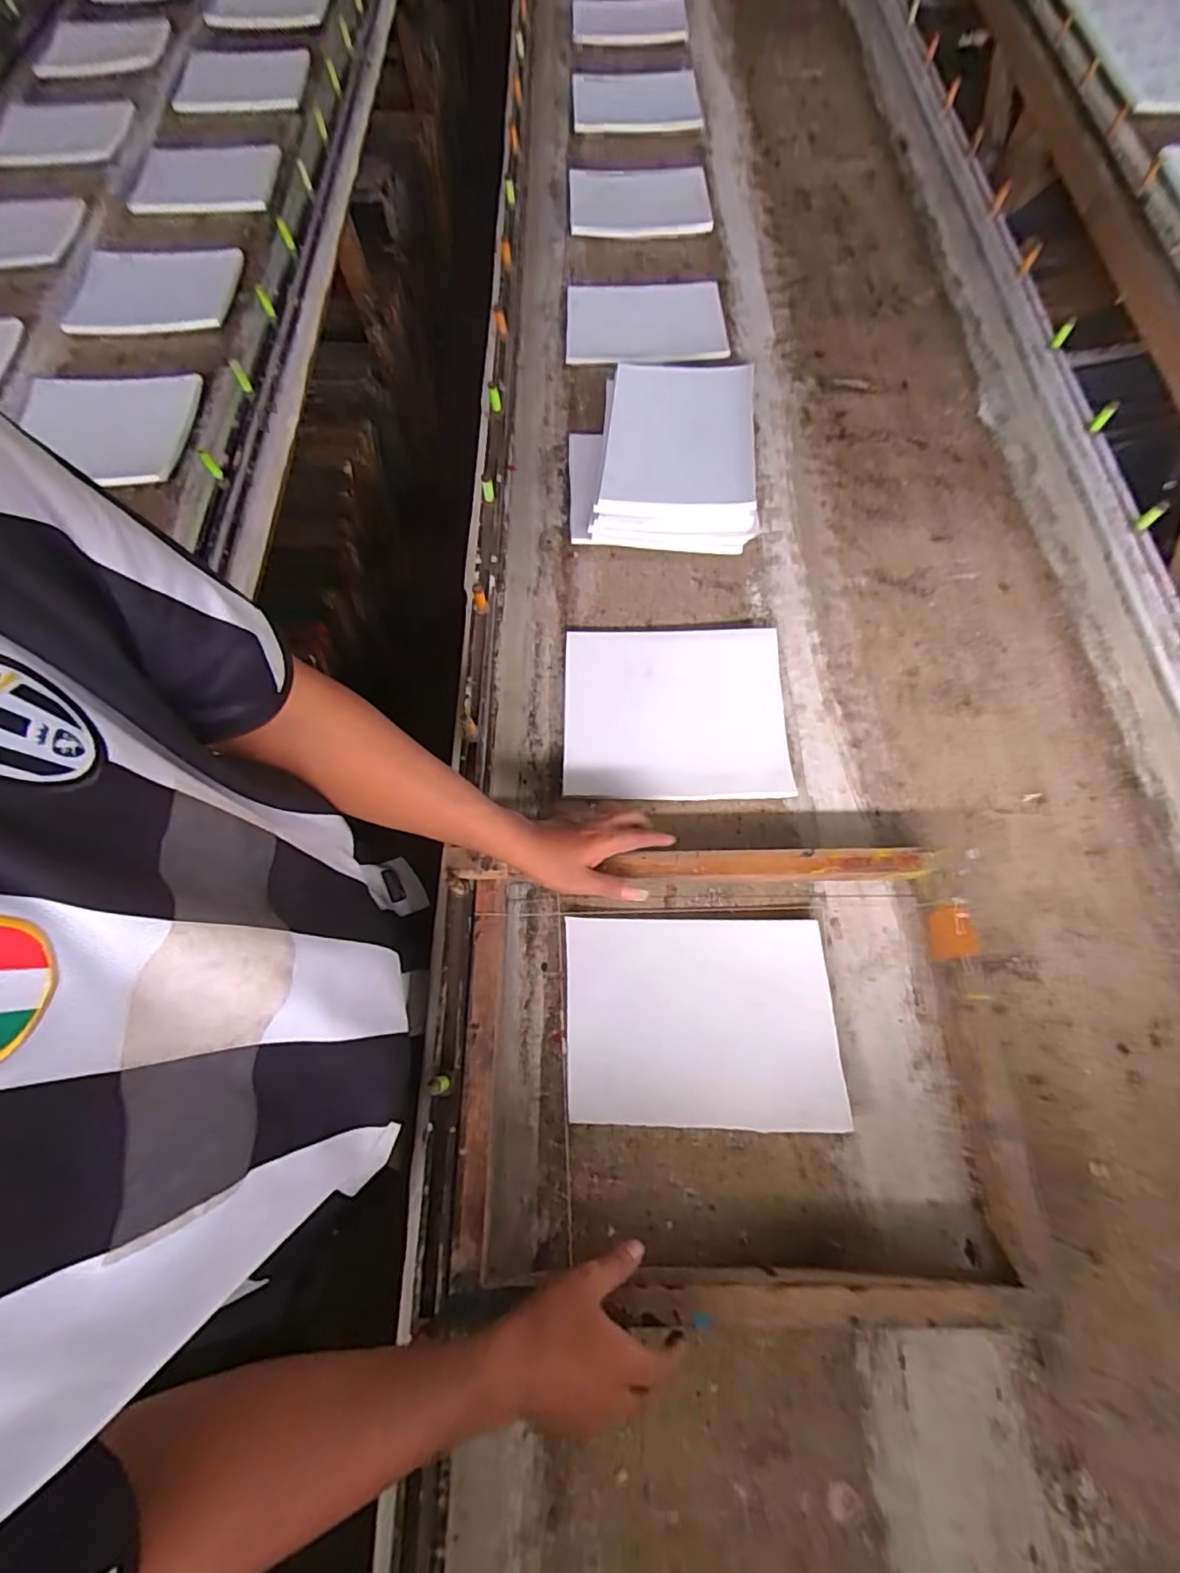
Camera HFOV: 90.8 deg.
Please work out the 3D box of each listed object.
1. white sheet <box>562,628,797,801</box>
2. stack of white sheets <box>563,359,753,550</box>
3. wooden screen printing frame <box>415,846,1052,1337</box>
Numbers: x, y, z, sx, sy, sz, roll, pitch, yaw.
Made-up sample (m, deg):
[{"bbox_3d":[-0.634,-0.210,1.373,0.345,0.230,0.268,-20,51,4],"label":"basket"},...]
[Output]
[{"bbox_3d":[0.105,-0.097,0.744,0.273,0.013,0.236,-1,71,4],"label":"white sheet"},{"bbox_3d":[0.100,-0.484,0.854,0.258,0.098,0.294,-1,67,2],"label":"stack of white sheets"},{"bbox_3d":[0.122,0.258,0.554,0.517,0.060,0.400,0,67,2],"label":"wooden screen printing frame"}]

